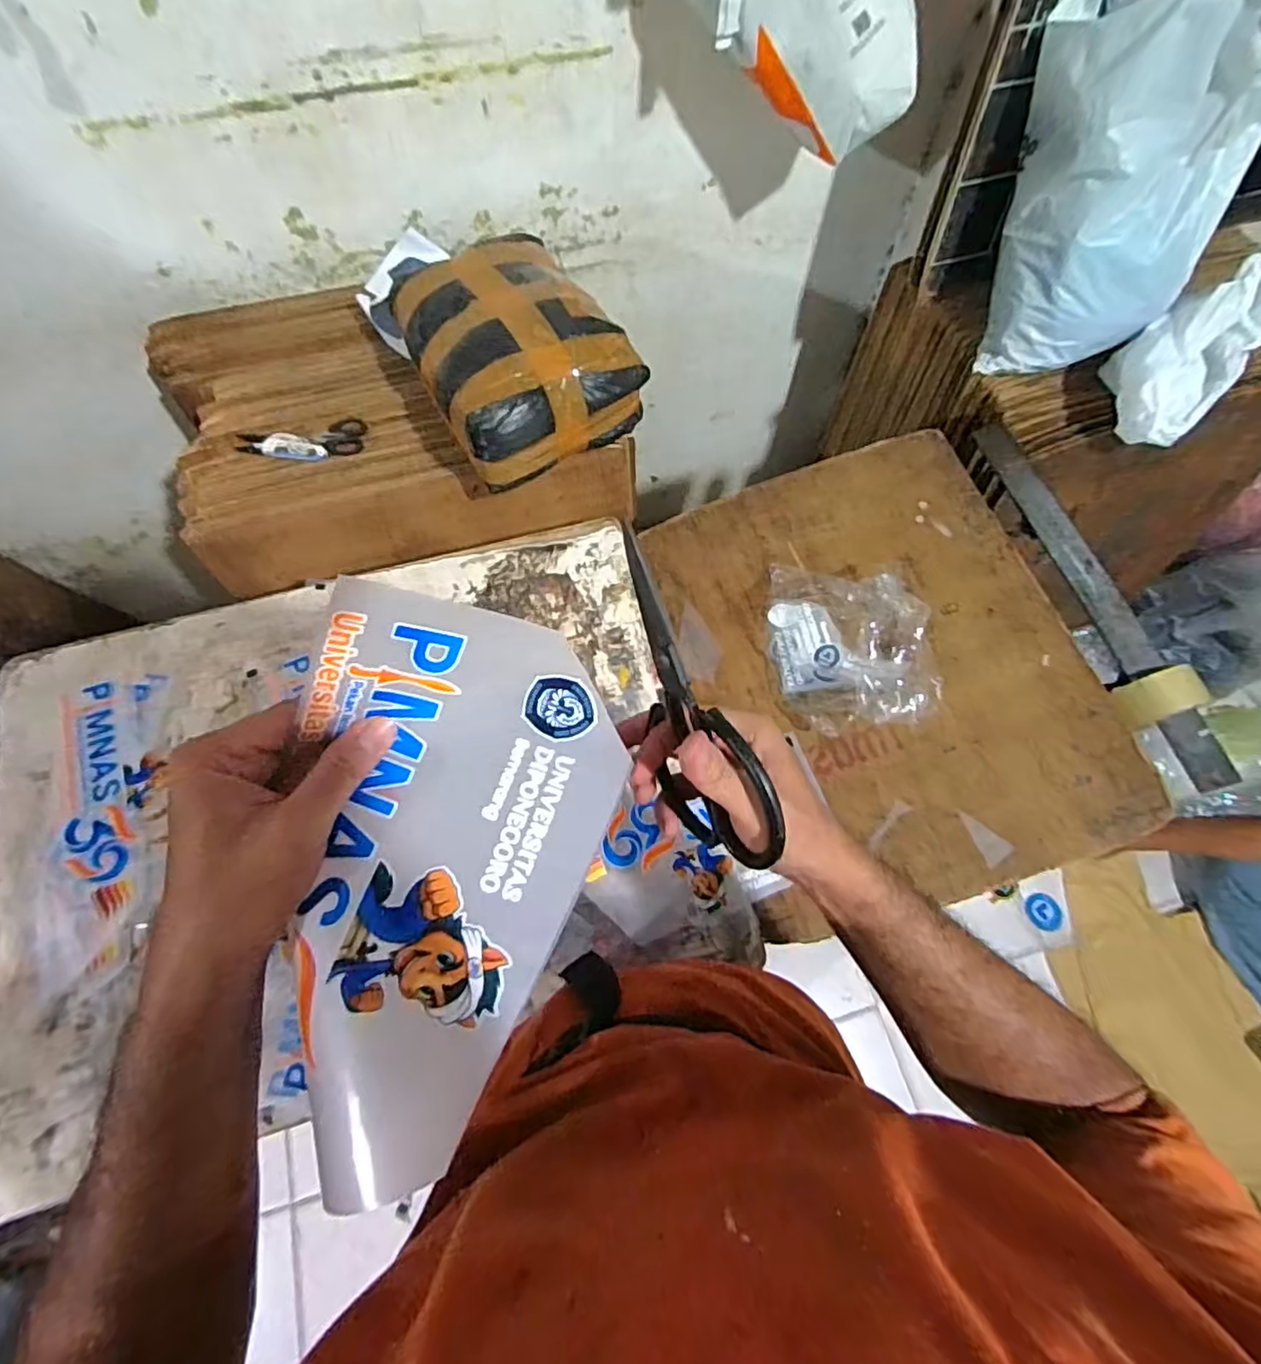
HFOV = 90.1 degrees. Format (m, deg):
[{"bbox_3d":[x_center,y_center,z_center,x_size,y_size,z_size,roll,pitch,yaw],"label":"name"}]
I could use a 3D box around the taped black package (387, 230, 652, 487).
[{"bbox_3d":[-0.152,-0.421,0.797,0.230,0.131,0.284,-30,71,-12],"label":"taped black package"}]

